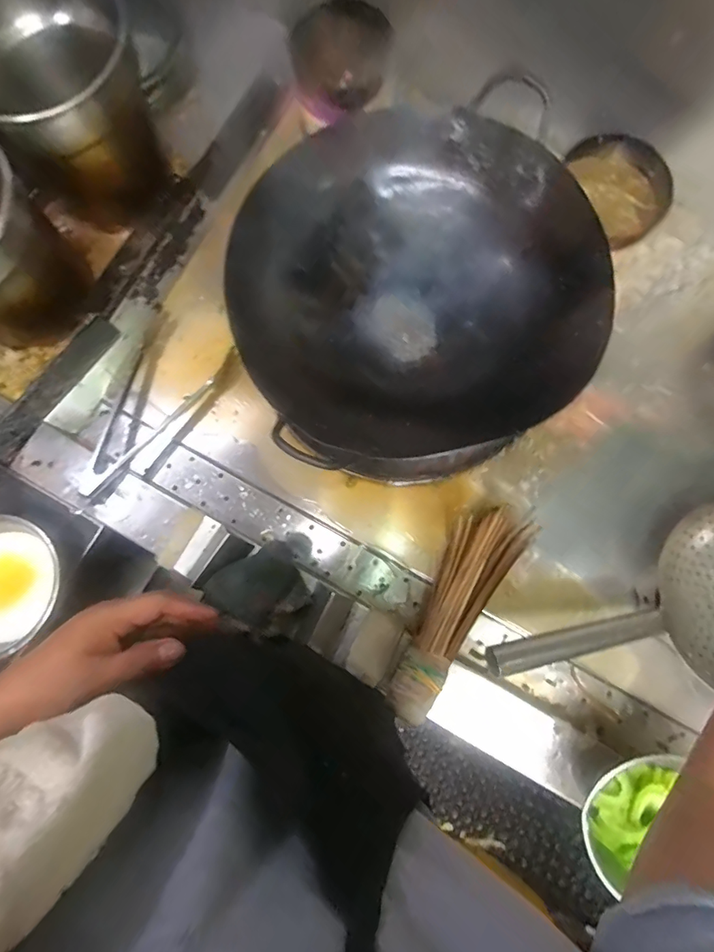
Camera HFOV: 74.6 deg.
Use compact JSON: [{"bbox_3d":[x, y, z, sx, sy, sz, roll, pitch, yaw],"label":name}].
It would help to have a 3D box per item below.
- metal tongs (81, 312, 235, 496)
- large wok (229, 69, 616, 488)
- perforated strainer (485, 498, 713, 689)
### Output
[{"bbox_3d":[-0.317,-0.112,0.677,0.143,0.047,0.287,38,83,7],"label":"metal tongs"},{"bbox_3d":[0.074,-0.211,0.579,0.412,0.124,0.387,-16,80,-2],"label":"large wok"},{"bbox_3d":[0.366,0.167,0.541,0.443,0.090,0.230,-14,79,-15],"label":"perforated strainer"}]

